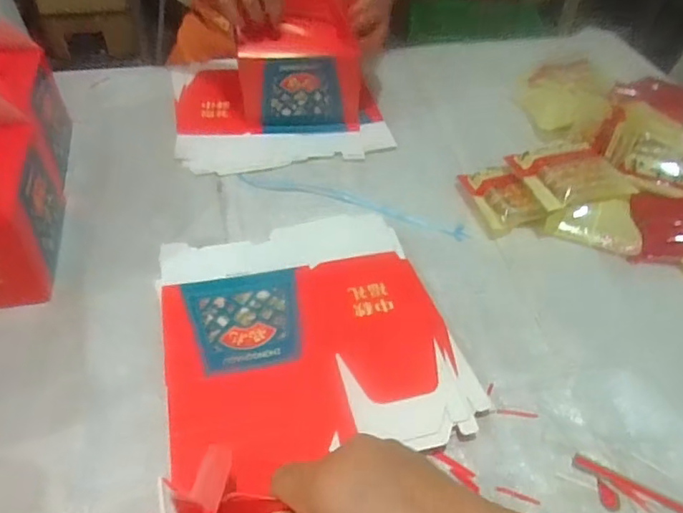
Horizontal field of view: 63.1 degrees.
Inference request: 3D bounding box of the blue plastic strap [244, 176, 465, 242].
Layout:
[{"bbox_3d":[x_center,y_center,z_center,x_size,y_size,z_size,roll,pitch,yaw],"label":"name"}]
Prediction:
[{"bbox_3d":[0.012,-0.069,0.721,0.304,0.005,0.029,16,49,11],"label":"blue plastic strap"}]

